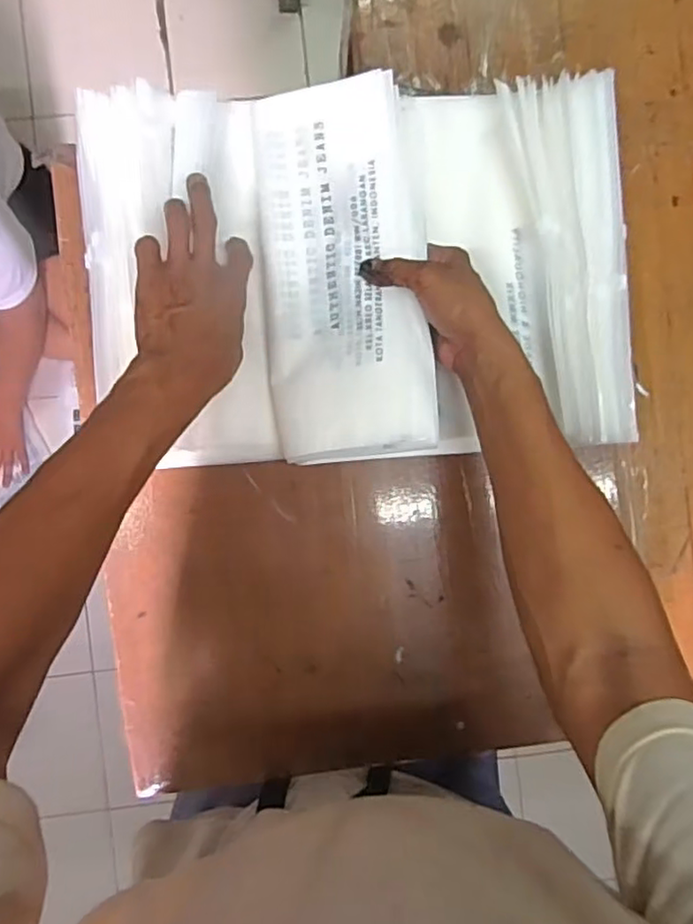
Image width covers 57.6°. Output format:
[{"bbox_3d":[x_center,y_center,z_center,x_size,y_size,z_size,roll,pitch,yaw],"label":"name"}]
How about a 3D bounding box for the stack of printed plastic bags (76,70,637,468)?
[{"bbox_3d":[0.010,-0.157,0.513,0.428,0.076,0.303,-3,92,-2],"label":"stack of printed plastic bags"}]

